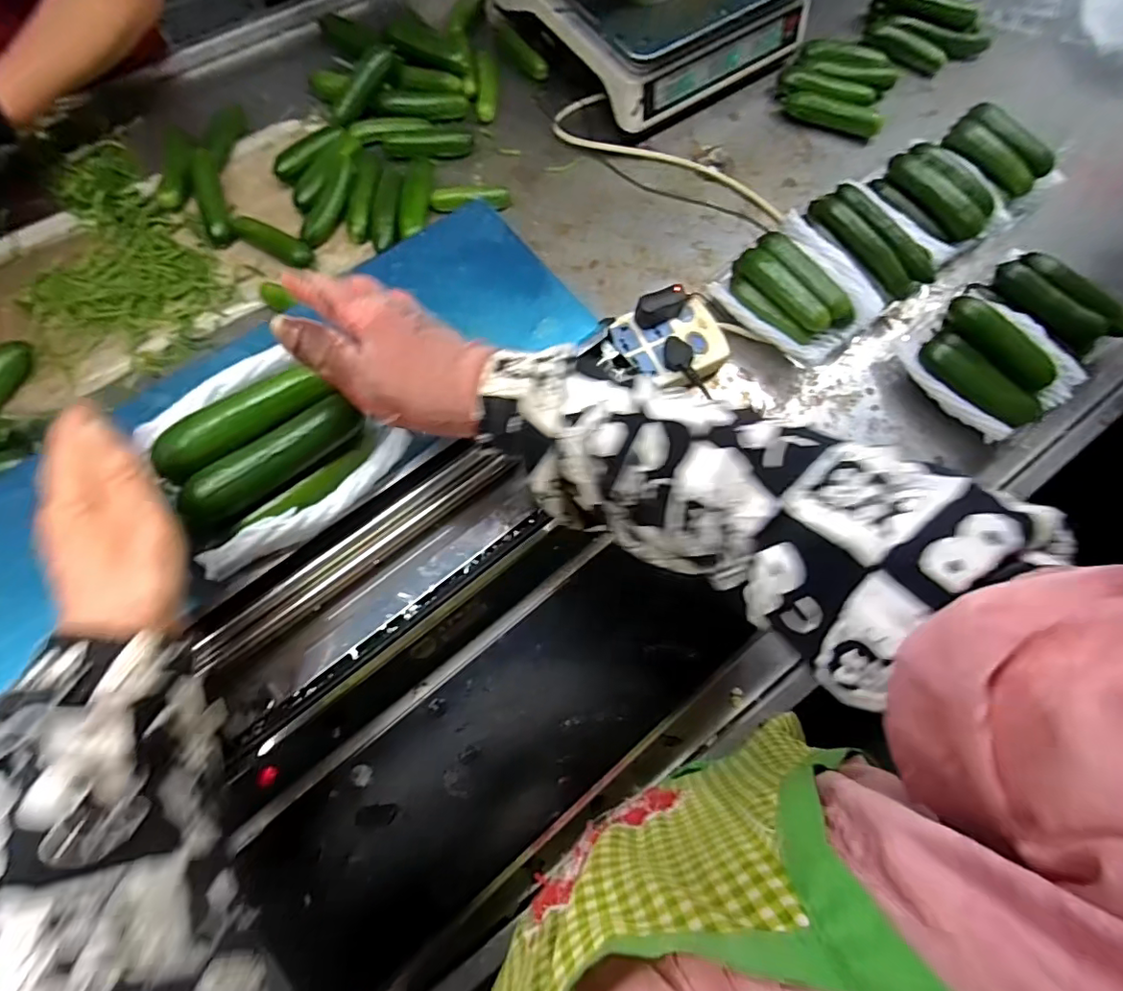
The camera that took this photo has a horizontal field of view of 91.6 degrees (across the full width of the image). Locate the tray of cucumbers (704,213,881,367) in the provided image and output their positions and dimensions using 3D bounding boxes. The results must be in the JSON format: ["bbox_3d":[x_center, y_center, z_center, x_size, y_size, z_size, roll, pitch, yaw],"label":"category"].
[{"bbox_3d":[0.273,-0.237,0.629,0.145,0.083,0.163,-38,77,-14],"label":"tray of cucumbers"}]

